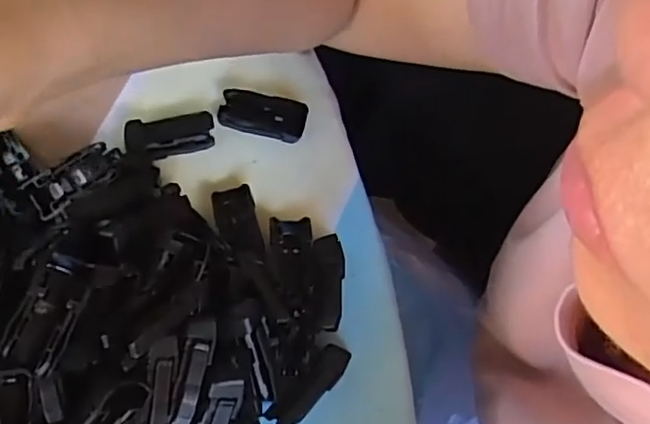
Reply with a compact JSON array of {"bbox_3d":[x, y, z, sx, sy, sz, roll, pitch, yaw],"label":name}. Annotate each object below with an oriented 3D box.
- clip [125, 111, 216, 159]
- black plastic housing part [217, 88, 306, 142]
[{"bbox_3d":[-0.082,-0.041,0.324,0.045,0.014,0.020,-13,74,-3],"label":"clip"},{"bbox_3d":[-0.034,-0.052,0.329,0.046,0.010,0.022,11,74,4],"label":"black plastic housing part"}]

